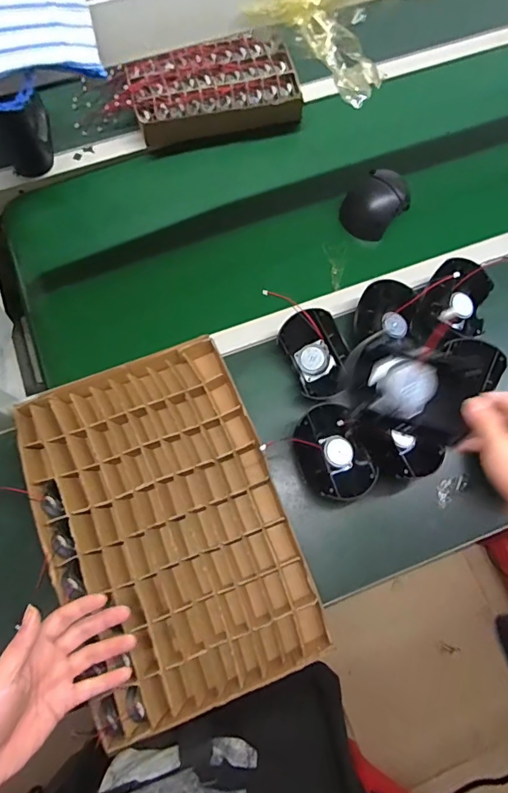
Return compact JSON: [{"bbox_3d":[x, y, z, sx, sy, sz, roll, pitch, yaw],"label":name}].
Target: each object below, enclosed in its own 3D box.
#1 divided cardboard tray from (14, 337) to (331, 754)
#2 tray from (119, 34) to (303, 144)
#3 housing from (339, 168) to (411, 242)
[{"bbox_3d":[-0.119,0.171,0.627,0.319,0.059,0.457,-22,75,-7],"label":"divided cardboard tray"},{"bbox_3d":[-0.076,-0.582,0.862,0.299,0.071,0.168,-13,74,-4],"label":"tray"},{"bbox_3d":[0.212,-0.335,0.786,0.088,0.063,0.117,43,77,11],"label":"housing"}]

